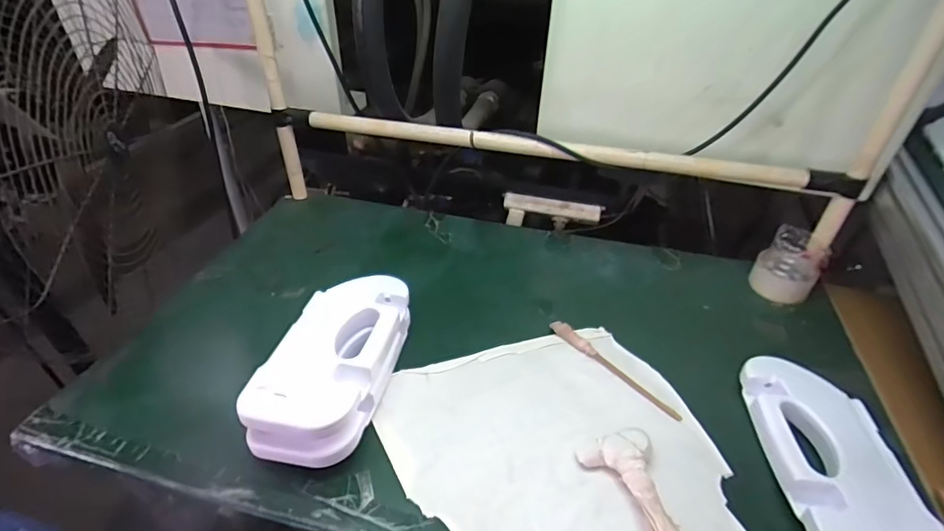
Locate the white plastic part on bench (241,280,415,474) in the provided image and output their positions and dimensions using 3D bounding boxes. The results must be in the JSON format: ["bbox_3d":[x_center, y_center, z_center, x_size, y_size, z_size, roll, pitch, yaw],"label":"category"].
[{"bbox_3d":[-0.165,0.112,0.592,0.117,0.071,0.264,7,39,8],"label":"white plastic part on bench"}]

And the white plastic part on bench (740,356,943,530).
[{"bbox_3d":[0.390,0.215,0.524,0.123,0.047,0.261,3,39,2],"label":"white plastic part on bench"}]

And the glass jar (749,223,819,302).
[{"bbox_3d":[0.504,0.000,0.766,0.087,0.097,0.084,3,38,-2],"label":"glass jar"}]

